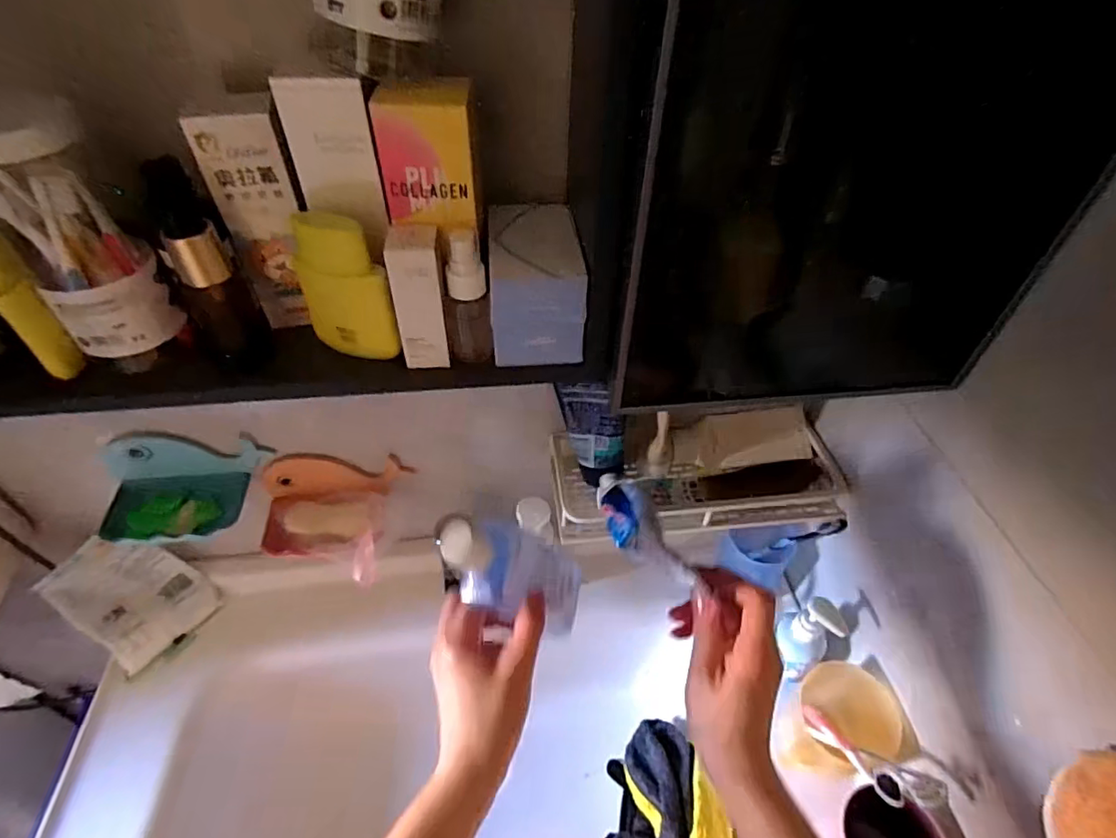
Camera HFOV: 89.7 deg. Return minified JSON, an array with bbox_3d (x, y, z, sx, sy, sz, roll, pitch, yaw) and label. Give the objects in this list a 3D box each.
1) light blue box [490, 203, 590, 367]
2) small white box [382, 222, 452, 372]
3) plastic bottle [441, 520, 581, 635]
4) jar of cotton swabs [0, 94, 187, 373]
[{"bbox_3d":[-0.015,-0.096,0.392,0.062,0.076,0.091,-2,47,-4],"label":"light blue box"},{"bbox_3d":[-0.087,-0.076,0.359,0.028,0.089,0.026,-1,47,-4],"label":"small white box"},{"bbox_3d":[-0.031,0.119,0.423,0.052,0.147,0.054,-23,49,29],"label":"plastic bottle"},{"bbox_3d":[-0.277,-0.100,0.327,0.058,0.144,0.054,-32,56,-29],"label":"jar of cotton swabs"}]

